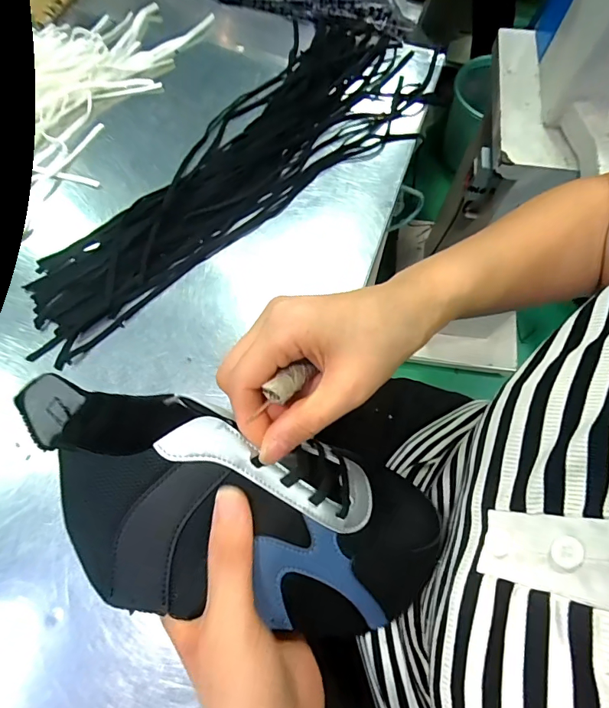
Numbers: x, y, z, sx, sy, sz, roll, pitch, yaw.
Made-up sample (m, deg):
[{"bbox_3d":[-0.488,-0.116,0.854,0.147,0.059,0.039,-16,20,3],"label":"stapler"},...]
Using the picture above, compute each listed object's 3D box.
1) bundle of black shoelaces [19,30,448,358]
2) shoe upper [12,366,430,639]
[{"bbox_3d":[-0.071,-0.209,0.463,0.531,0.017,0.160,-43,75,-12],"label":"bundle of black shoelaces"},{"bbox_3d":[-0.037,0.087,0.247,0.246,0.068,0.109,22,72,-10],"label":"shoe upper"}]

